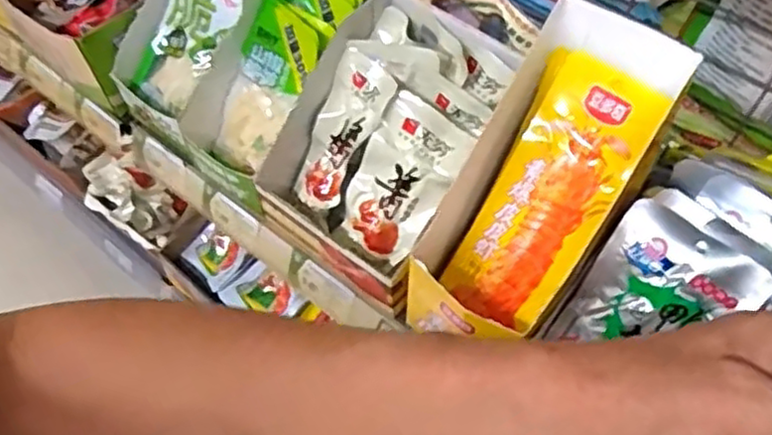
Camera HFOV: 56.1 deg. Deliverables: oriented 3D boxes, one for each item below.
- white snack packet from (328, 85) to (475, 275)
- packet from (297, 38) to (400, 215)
[{"bbox_3d":[0.009,-0.023,0.553,0.066,0.129,0.023,34,22,9],"label":"white snack packet"},{"bbox_3d":[-0.032,-0.066,0.571,0.058,0.030,0.131,31,106,20],"label":"packet"}]

